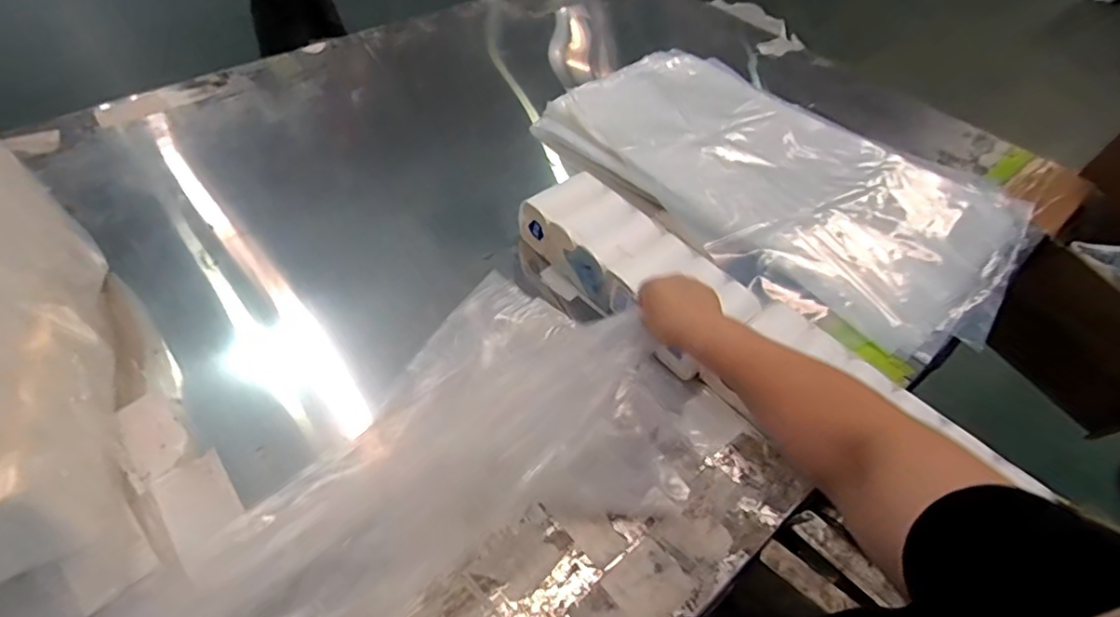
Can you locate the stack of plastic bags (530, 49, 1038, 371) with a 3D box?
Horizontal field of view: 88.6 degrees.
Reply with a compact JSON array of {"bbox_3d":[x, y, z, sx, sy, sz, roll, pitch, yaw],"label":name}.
[{"bbox_3d":[0.428,-0.271,1.128,0.861,0.070,0.562,38,57,25],"label":"stack of plastic bags"}]

